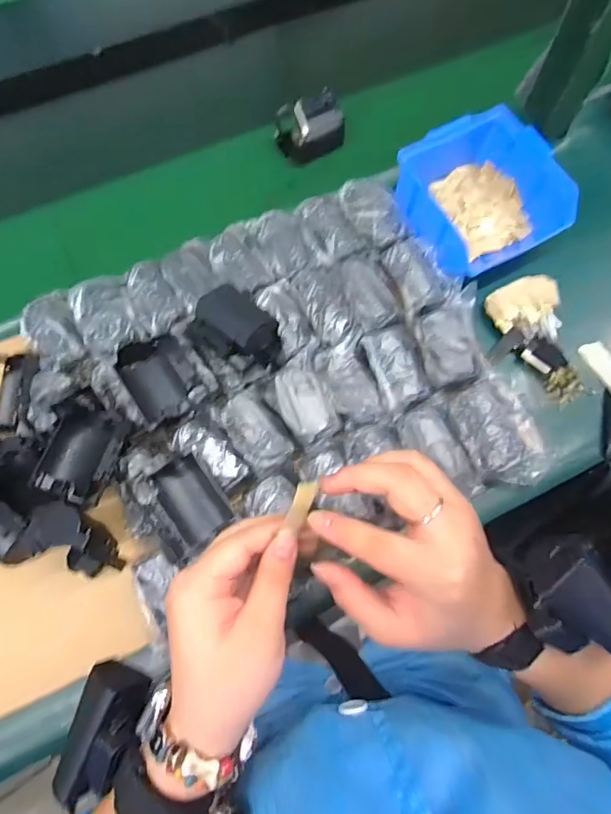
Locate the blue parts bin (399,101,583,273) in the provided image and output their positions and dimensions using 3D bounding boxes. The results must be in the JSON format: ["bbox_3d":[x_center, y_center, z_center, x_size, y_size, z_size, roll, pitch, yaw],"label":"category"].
[{"bbox_3d":[0.166,-0.199,0.462,0.141,0.071,0.136,-21,72,-7],"label":"blue parts bin"}]

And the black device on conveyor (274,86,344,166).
[{"bbox_3d":[0.005,-0.298,0.512,0.073,0.050,0.044,-22,73,-7],"label":"black device on conveyor"}]

